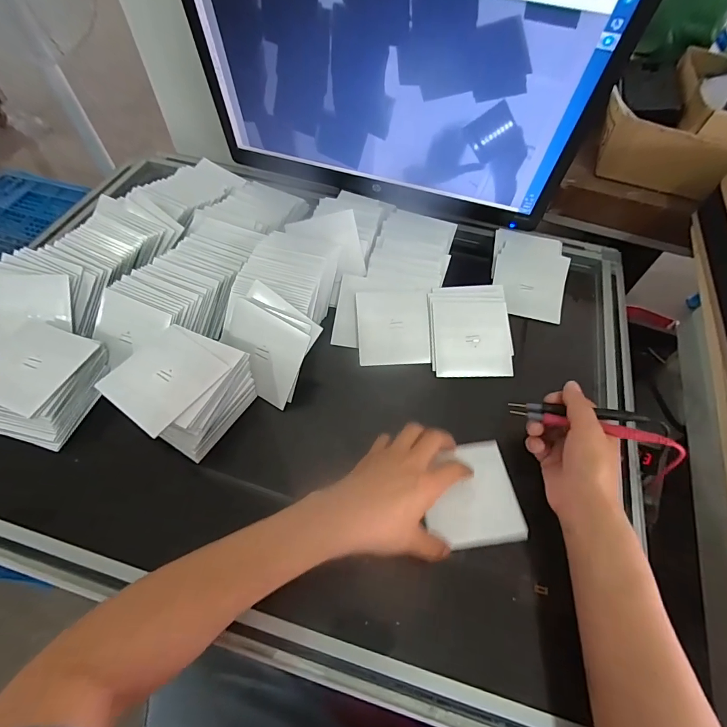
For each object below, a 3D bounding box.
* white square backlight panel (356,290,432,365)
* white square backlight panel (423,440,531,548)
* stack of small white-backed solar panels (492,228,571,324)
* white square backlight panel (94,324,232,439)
[{"bbox_3d":[0.035,-0.043,0.469,0.083,0.005,0.089,-2,78,0],"label":"white square backlight panel"},{"bbox_3d":[0.102,0.123,0.379,0.086,0.005,0.094,-7,58,-6],"label":"white square backlight panel"},{"bbox_3d":[0.225,-0.123,0.538,0.098,0.012,0.155,15,58,7],"label":"stack of small white-backed solar panels"},{"bbox_3d":[-0.189,0.012,0.374,0.090,0.007,0.091,30,58,22],"label":"white square backlight panel"}]

